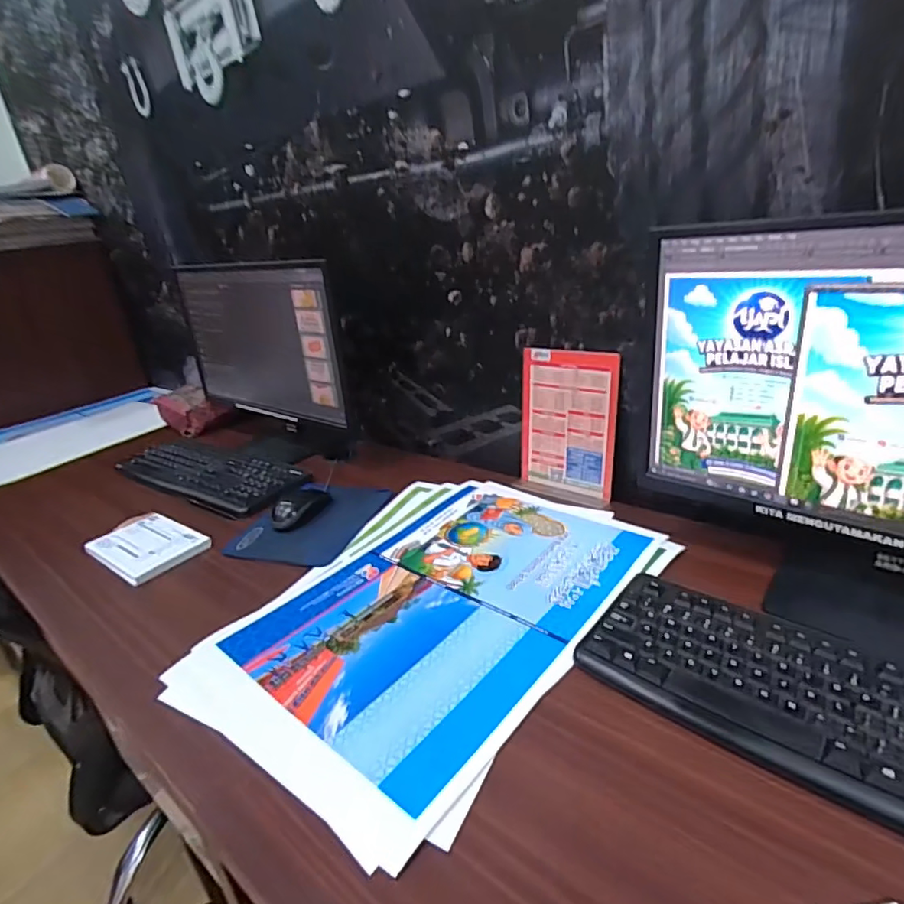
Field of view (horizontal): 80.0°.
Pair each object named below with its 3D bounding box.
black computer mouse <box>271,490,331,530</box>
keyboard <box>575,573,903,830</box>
[{"bbox_3d":[-0.229,0.081,0.814,0.055,0.028,0.100,11,29,35],"label":"black computer mouse"},{"bbox_3d":[0.317,0.206,0.403,0.428,0.021,0.142,14,31,39],"label":"keyboard"}]

